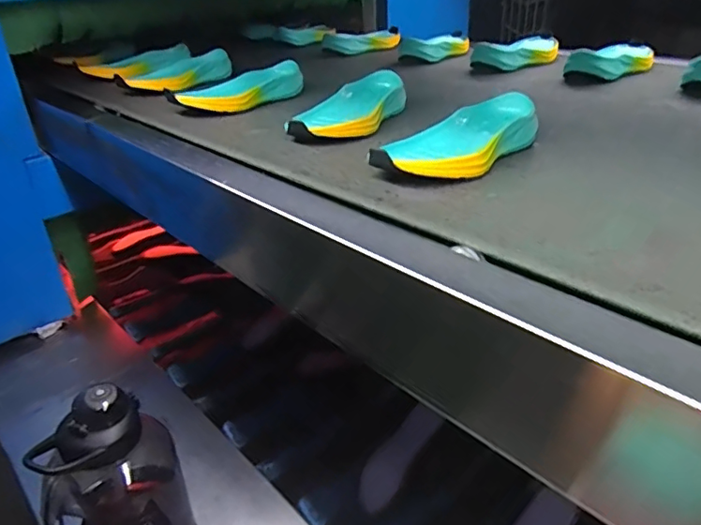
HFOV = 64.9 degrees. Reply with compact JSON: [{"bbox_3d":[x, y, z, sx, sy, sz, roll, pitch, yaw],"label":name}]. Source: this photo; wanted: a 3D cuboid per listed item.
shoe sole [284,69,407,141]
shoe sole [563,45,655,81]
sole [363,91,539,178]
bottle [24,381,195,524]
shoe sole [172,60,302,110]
[{"bbox_3d":[0.000,-0.181,0.649,0.090,0.037,0.208,8,31,21],"label":"shoe sole"},{"bbox_3d":[0.400,-0.303,0.829,0.202,0.040,0.063,-27,36,-35],"label":"shoe sole"},{"bbox_3d":[0.103,-0.114,0.512,0.078,0.038,0.189,19,37,35],"label":"sole"},{"bbox_3d":[-0.251,0.236,0.589,0.124,0.225,0.118,-9,31,-12],"label":"bottle"},{"bbox_3d":[-0.157,-0.238,0.763,0.075,0.042,0.193,21,38,37],"label":"shoe sole"}]

